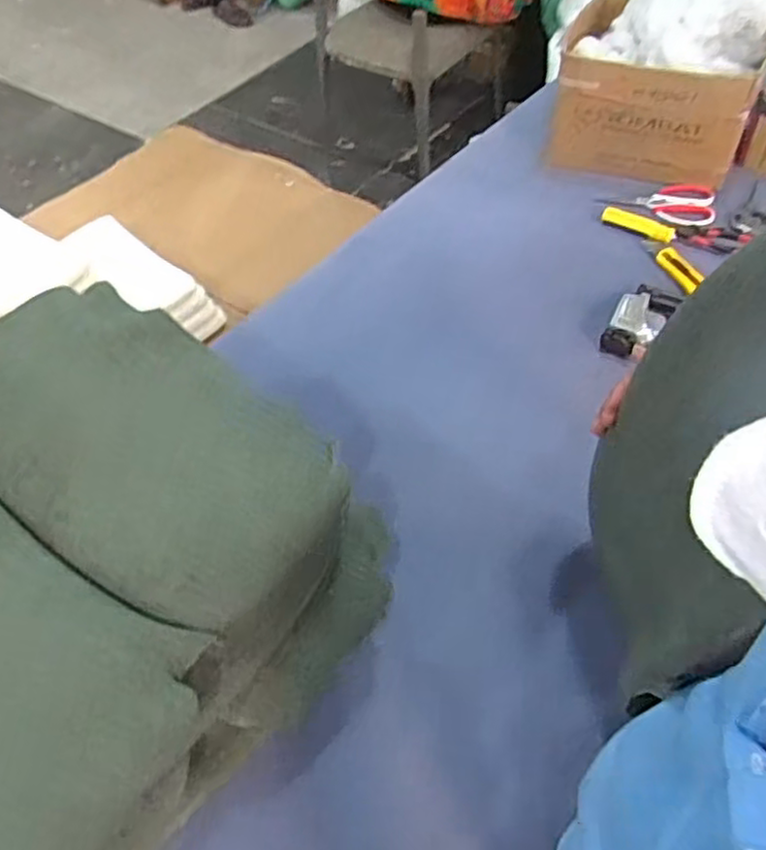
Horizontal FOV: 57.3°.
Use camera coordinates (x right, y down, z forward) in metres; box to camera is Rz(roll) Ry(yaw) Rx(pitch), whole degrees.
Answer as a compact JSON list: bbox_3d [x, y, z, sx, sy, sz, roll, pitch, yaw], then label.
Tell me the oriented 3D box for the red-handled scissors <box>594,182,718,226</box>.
[{"bbox_3d":[0.453,-0.366,1.156,0.174,0.021,0.089,6,53,9],"label":"red-handled scissors"}]

